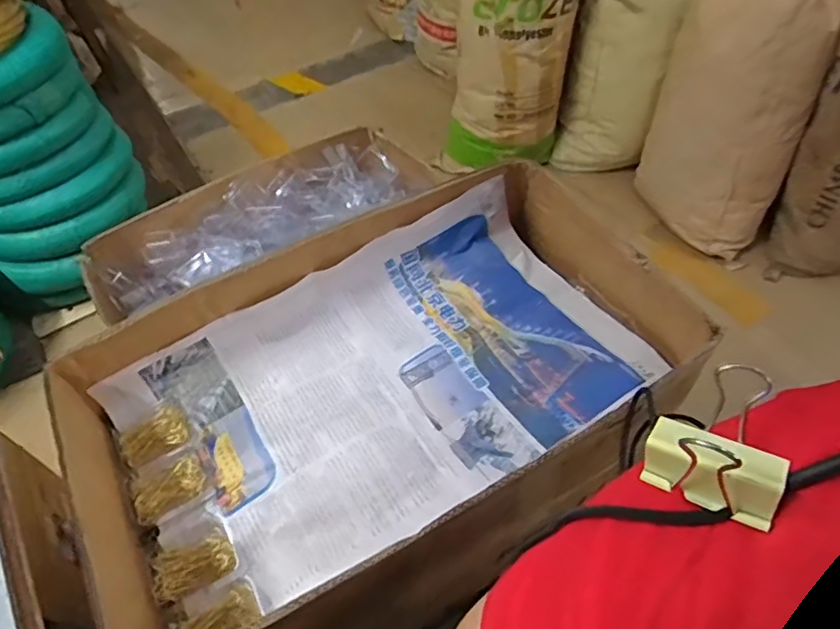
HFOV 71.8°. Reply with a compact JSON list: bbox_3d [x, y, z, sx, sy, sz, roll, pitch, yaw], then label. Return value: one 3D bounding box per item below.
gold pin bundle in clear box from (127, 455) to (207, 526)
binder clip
[{"bbox_3d":[-0.253,0.176,0.583,0.072,0.012,0.045,-24,54,-14],"label":"gold pin bundle in clear box"},{"bbox_3d":[0.102,0.041,0.193,0.041,0.030,0.035,25,56,20],"label":"binder clip"}]

